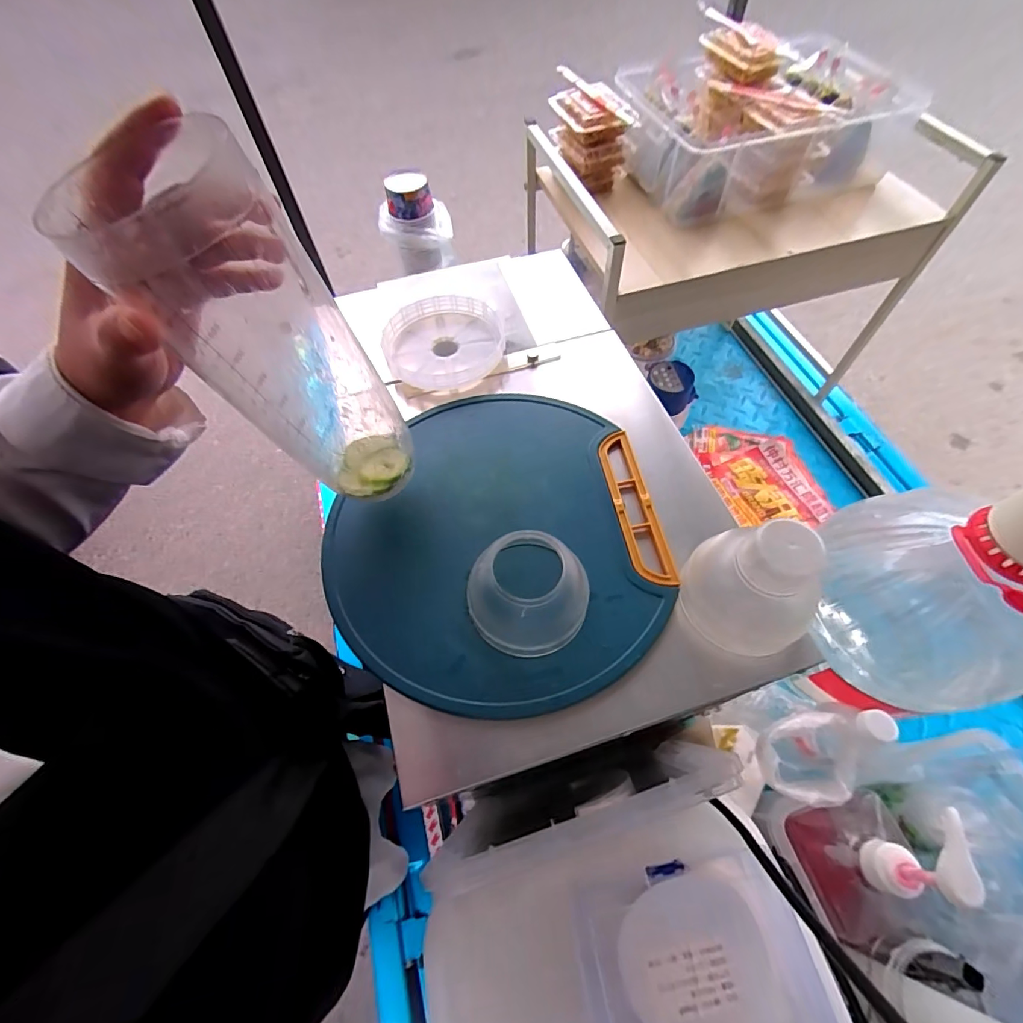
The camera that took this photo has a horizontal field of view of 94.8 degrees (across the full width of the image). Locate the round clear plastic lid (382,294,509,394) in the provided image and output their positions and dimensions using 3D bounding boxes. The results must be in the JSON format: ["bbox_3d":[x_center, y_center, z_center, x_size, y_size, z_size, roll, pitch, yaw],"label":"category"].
[{"bbox_3d":[-0.071,-0.179,0.496,0.122,0.023,0.120,-1,61,2],"label":"round clear plastic lid"}]

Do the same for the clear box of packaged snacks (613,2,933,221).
[{"bbox_3d":[0.347,-0.576,0.688,0.352,0.124,0.263,-16,61,-6],"label":"clear box of packaged snacks"}]

